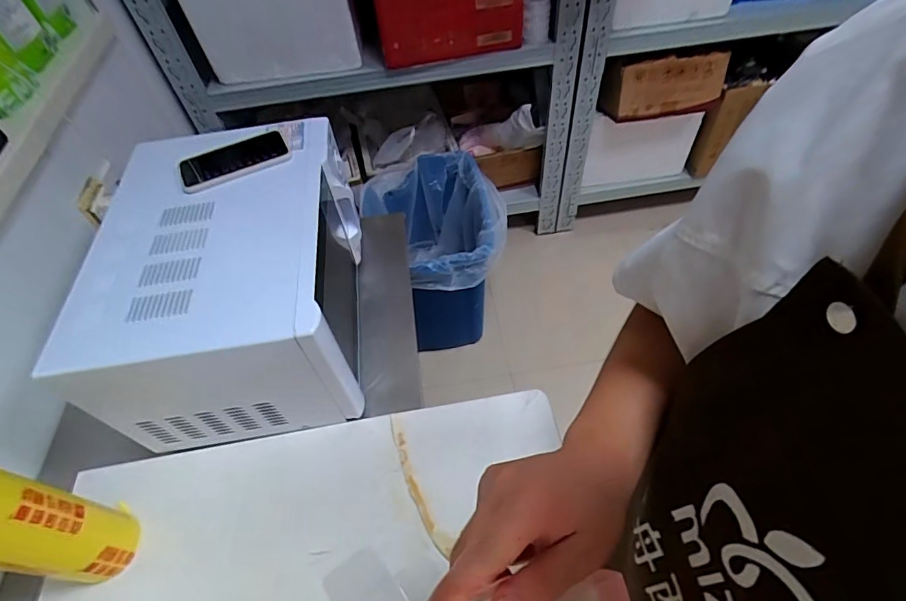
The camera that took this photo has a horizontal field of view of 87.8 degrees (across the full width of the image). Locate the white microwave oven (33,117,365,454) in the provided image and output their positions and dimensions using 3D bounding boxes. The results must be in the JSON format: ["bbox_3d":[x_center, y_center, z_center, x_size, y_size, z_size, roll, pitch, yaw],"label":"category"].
[{"bbox_3d":[-0.318,-0.039,0.736,0.311,0.254,0.429,-7,54,0],"label":"white microwave oven"}]

